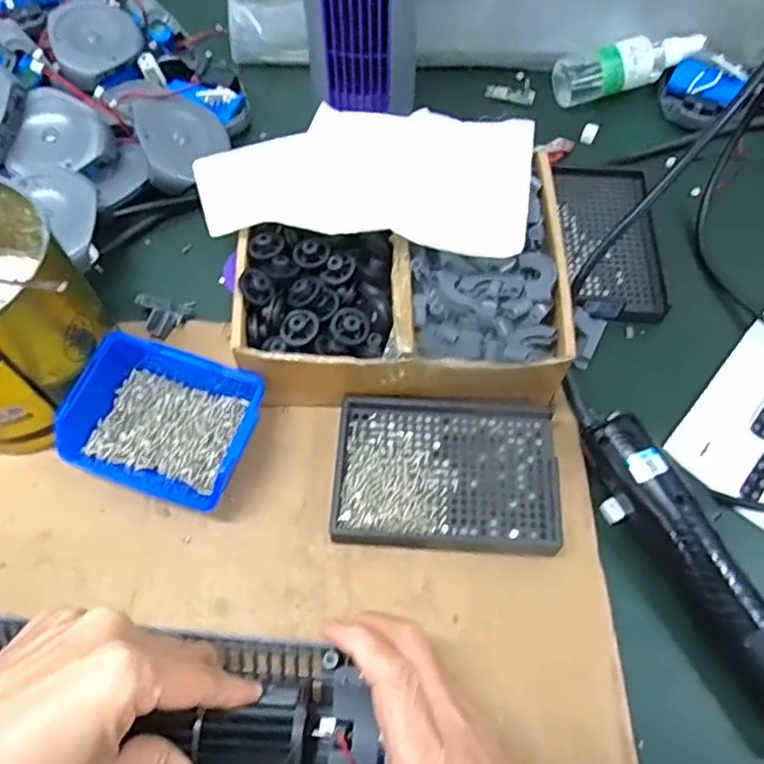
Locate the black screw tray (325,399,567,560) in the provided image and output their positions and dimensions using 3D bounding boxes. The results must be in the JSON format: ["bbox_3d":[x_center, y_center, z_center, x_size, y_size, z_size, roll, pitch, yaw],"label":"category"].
[{"bbox_3d":[0.040,0.057,0.382,0.132,0.020,0.092,3,65,1],"label":"black screw tray"}]

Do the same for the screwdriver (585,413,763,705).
[{"bbox_3d":[0.193,0.124,0.349,0.034,0.035,0.232,-25,68,-12],"label":"screwdriver"}]

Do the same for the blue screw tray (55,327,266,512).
[{"bbox_3d":[-0.134,0.025,0.384,0.108,0.047,0.085,17,66,7],"label":"blue screw tray"}]

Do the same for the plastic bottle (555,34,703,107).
[{"bbox_3d":[0.224,-0.280,0.547,0.132,0.041,0.035,-10,65,-6],"label":"plastic bottle"}]

